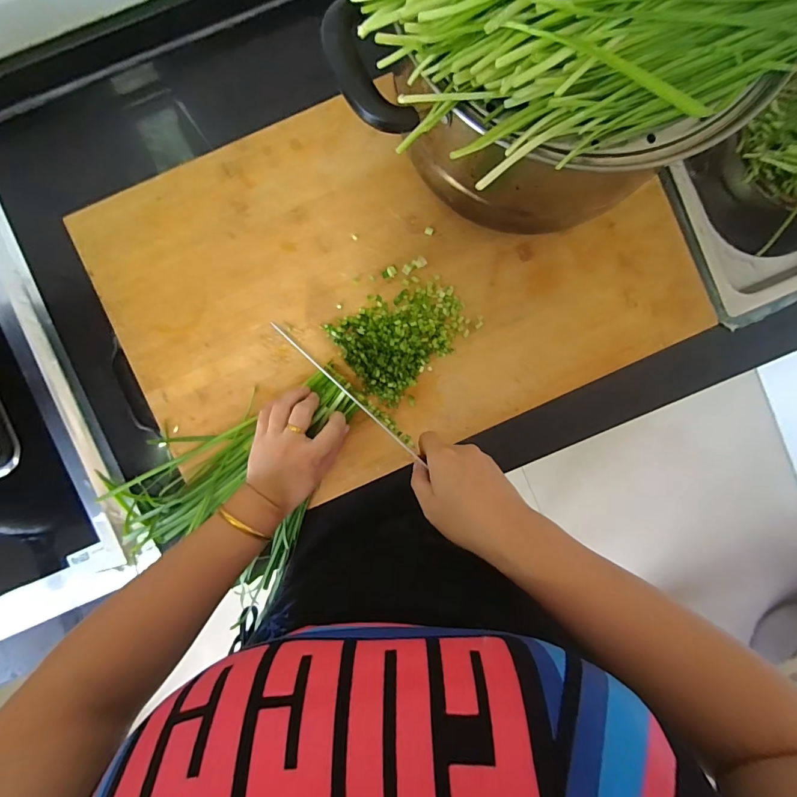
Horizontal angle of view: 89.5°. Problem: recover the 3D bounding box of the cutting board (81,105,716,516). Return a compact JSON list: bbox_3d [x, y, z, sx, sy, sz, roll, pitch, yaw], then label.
[{"bbox_3d":[-0.003,-0.128,0.422,0.569,0.017,0.368,-23,93,1],"label":"cutting board"}]

